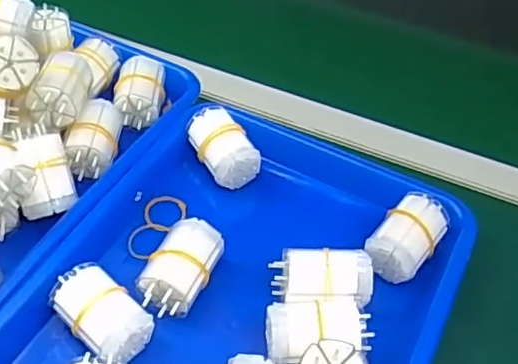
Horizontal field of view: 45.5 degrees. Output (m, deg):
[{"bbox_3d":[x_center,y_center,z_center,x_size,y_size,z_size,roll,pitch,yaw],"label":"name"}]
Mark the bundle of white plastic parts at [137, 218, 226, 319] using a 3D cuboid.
[{"bbox_3d":[-0.052,0.057,0.416,0.038,0.034,0.062,18,47,13],"label":"bundle of white plastic parts"}]

